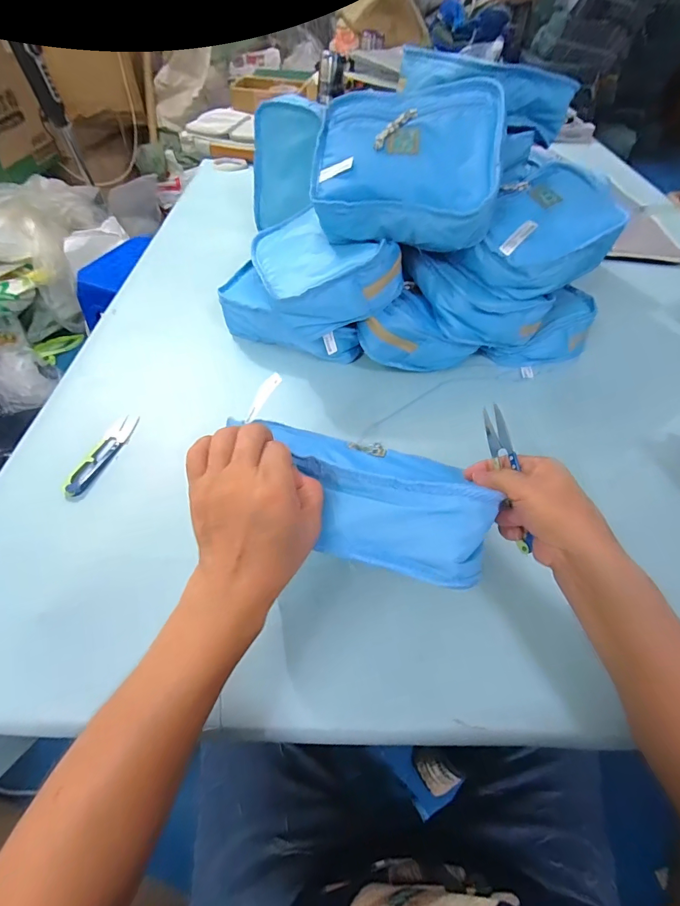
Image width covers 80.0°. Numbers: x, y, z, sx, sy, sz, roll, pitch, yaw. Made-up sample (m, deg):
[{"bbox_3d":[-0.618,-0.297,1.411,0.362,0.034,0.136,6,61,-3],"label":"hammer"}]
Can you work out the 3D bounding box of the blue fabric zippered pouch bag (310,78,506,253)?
[{"bbox_3d":[0.081,-0.353,0.496,0.223,0.070,0.184,8,88,12],"label":"blue fabric zippered pouch bag"}]

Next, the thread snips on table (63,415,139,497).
[{"bbox_3d":[-0.276,0.000,0.475,0.024,0.014,0.122,11,53,7],"label":"thread snips on table"}]

